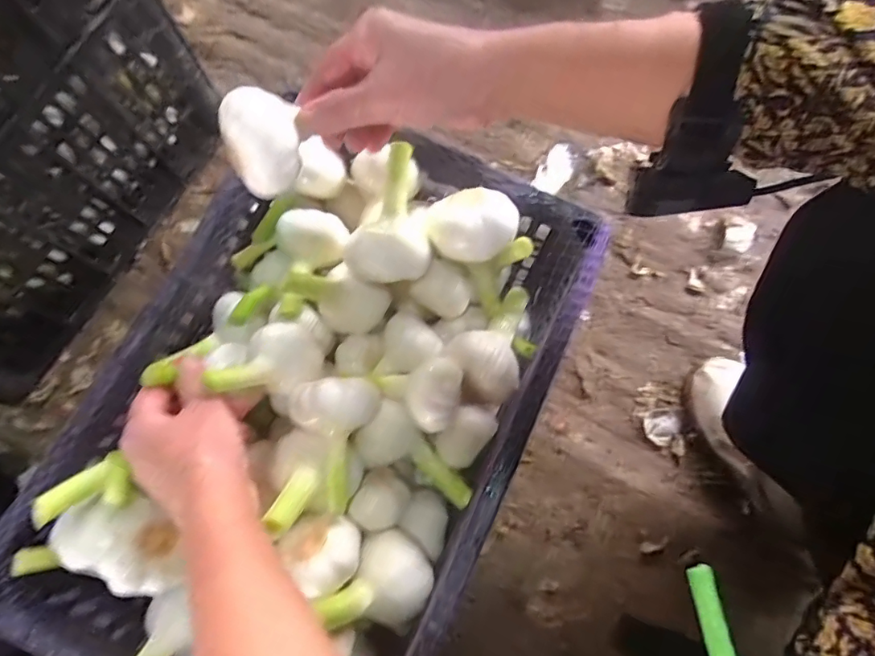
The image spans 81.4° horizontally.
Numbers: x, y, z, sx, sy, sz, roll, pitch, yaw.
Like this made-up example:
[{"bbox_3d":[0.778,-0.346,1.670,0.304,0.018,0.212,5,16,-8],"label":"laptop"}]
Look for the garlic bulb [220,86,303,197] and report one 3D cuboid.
[{"bbox_3d":[-0.100,-0.108,0.288,0.038,0.038,0.052,-11,78,-1],"label":"garlic bulb"}]

